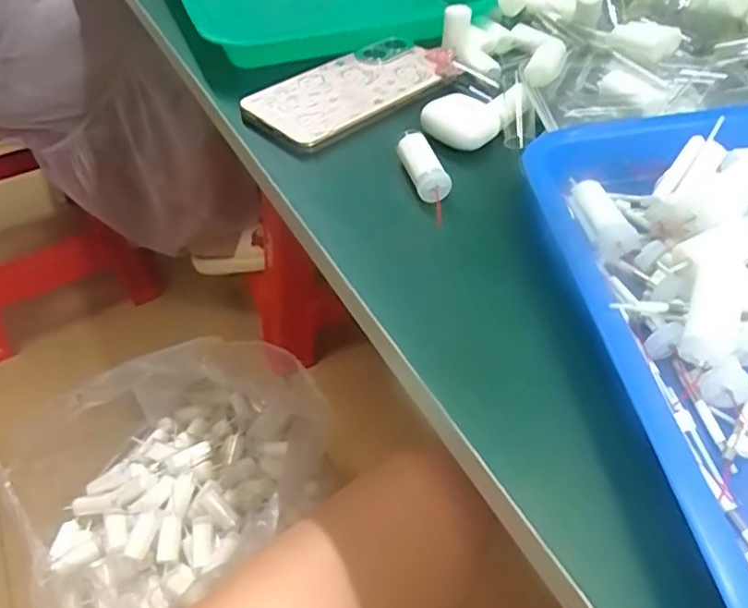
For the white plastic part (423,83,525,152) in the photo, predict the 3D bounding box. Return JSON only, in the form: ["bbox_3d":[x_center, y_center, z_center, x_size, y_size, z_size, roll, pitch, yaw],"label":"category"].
[{"bbox_3d":[0.072,-0.129,0.444,0.077,0.026,0.032,-14,49,-14],"label":"white plastic part"}]

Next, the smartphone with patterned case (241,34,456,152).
[{"bbox_3d":[-0.014,-0.162,0.481,0.164,0.012,0.074,-35,57,-29],"label":"smartphone with patterned case"}]

